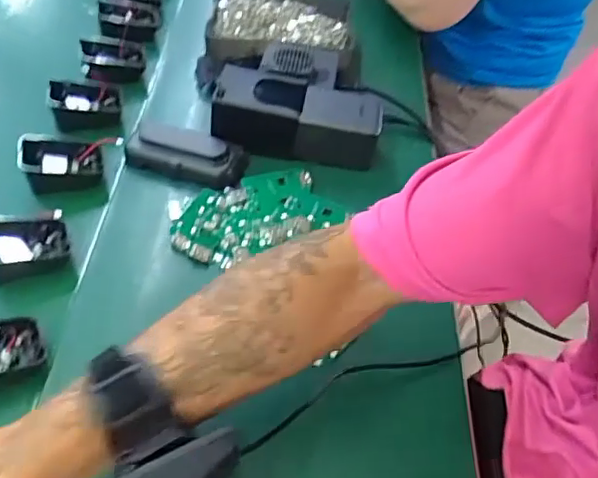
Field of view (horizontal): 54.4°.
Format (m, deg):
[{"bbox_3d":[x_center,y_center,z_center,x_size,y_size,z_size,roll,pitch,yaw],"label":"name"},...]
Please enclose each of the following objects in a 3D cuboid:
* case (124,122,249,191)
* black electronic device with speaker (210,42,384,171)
[{"bbox_3d":[-0.103,-0.082,0.536,0.105,0.028,0.047,14,50,7],"label":"case"},{"bbox_3d":[0.000,-0.142,0.575,0.154,0.056,0.129,4,49,-1],"label":"black electronic device with speaker"}]

